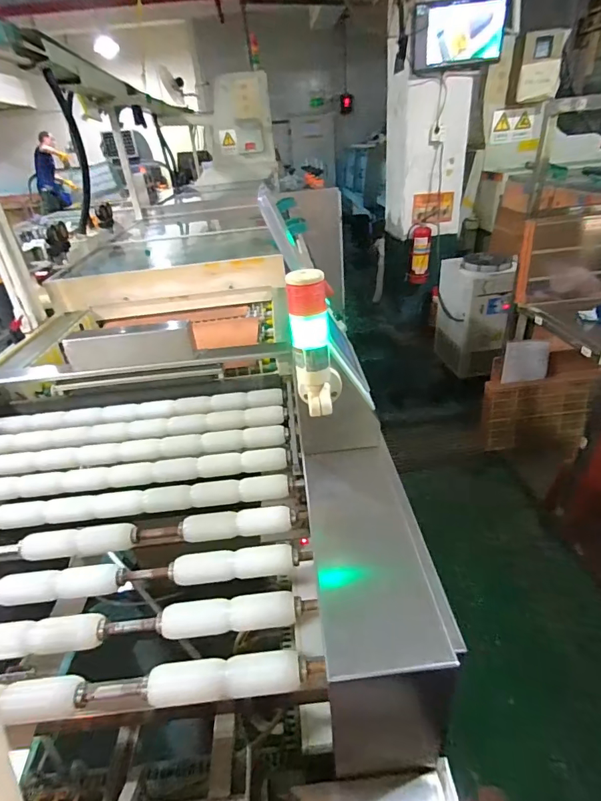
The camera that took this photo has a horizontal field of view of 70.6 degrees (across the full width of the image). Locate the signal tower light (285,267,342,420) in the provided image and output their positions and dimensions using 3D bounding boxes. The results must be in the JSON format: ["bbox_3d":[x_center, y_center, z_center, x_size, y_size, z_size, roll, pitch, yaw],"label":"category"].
[{"bbox_3d":[0.019,-0.083,0.597,0.056,0.198,0.082,5,33,17],"label":"signal tower light"}]

